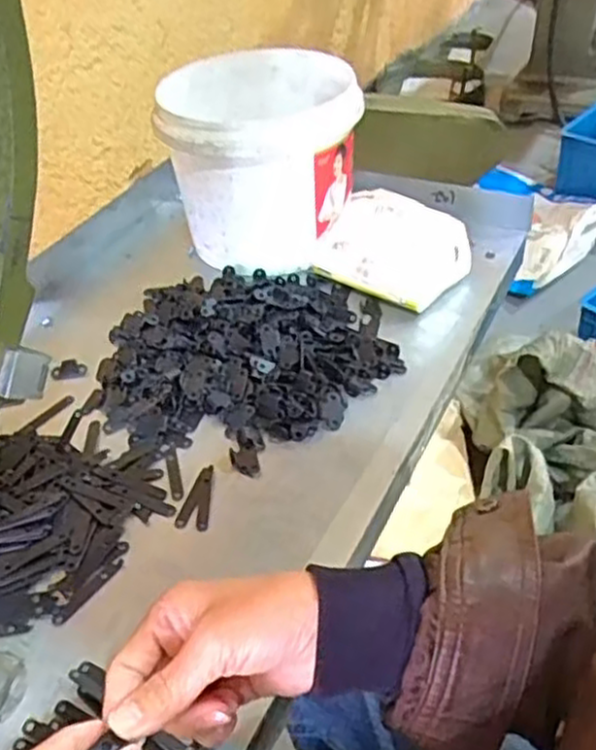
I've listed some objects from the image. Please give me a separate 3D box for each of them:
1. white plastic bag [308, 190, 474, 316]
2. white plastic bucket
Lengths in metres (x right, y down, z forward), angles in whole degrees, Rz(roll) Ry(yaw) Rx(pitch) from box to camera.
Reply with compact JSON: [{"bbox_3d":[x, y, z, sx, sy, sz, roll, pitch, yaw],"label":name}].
[{"bbox_3d":[0.081,-0.125,0.682,0.124,0.066,0.075,26,50,31],"label":"white plastic bag"},{"bbox_3d":[-0.033,-0.210,0.733,0.172,0.136,0.183,-5,41,1],"label":"white plastic bucket"}]

